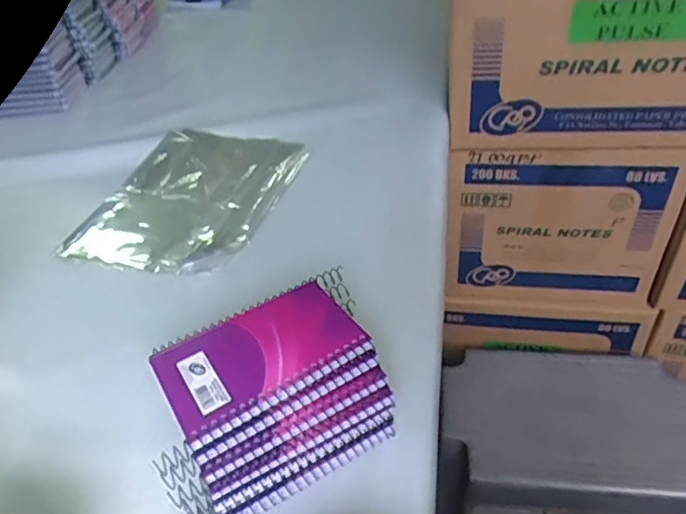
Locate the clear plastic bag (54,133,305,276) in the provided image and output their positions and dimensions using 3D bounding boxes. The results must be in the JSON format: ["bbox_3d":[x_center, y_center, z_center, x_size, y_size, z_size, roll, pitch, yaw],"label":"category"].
[{"bbox_3d":[-0.174,-0.076,0.671,0.204,0.019,0.259,8,42,17],"label":"clear plastic bag"}]

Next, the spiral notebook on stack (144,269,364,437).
[{"bbox_3d":[-0.055,0.059,0.385,0.136,0.008,0.083,-25,42,-20],"label":"spiral notebook on stack"}]

